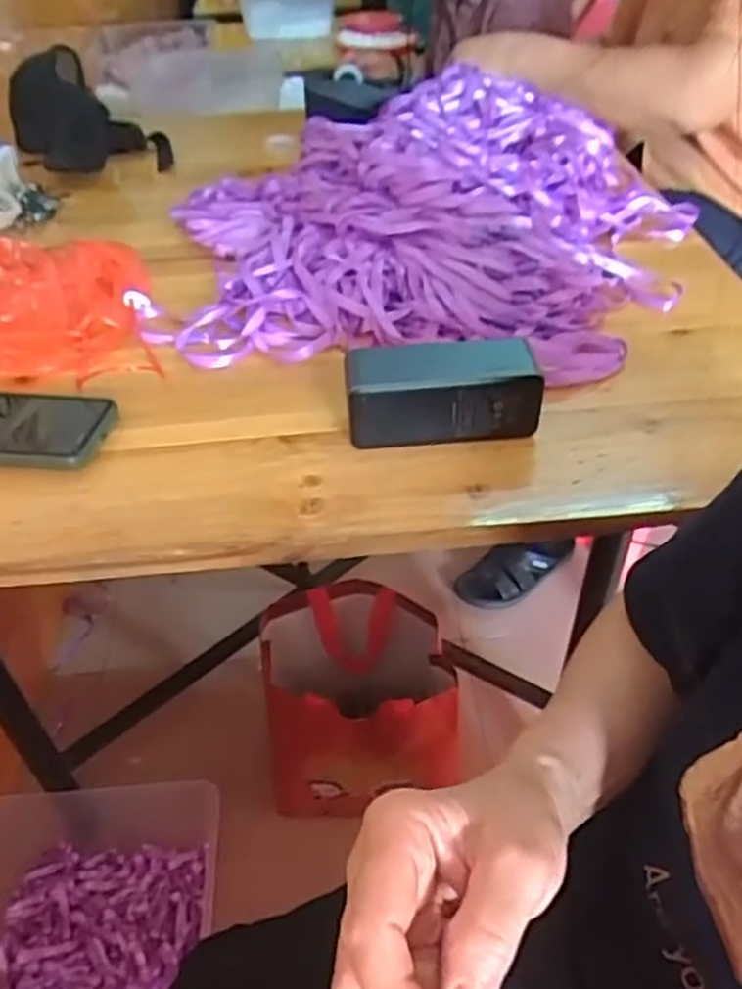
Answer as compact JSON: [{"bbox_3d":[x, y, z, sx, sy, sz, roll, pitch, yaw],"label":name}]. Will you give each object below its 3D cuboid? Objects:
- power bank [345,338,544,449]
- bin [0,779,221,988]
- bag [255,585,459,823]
[{"bbox_3d":[0.047,-0.068,0.514,0.124,0.056,0.044,-3,43,-2],"label":"power bank"},{"bbox_3d":[-0.344,0.514,0.895,0.300,0.120,0.305,-1,43,1],"label":"bin"},{"bbox_3d":[-0.019,0.272,0.989,0.219,0.240,0.199,-4,43,-2],"label":"bag"}]

